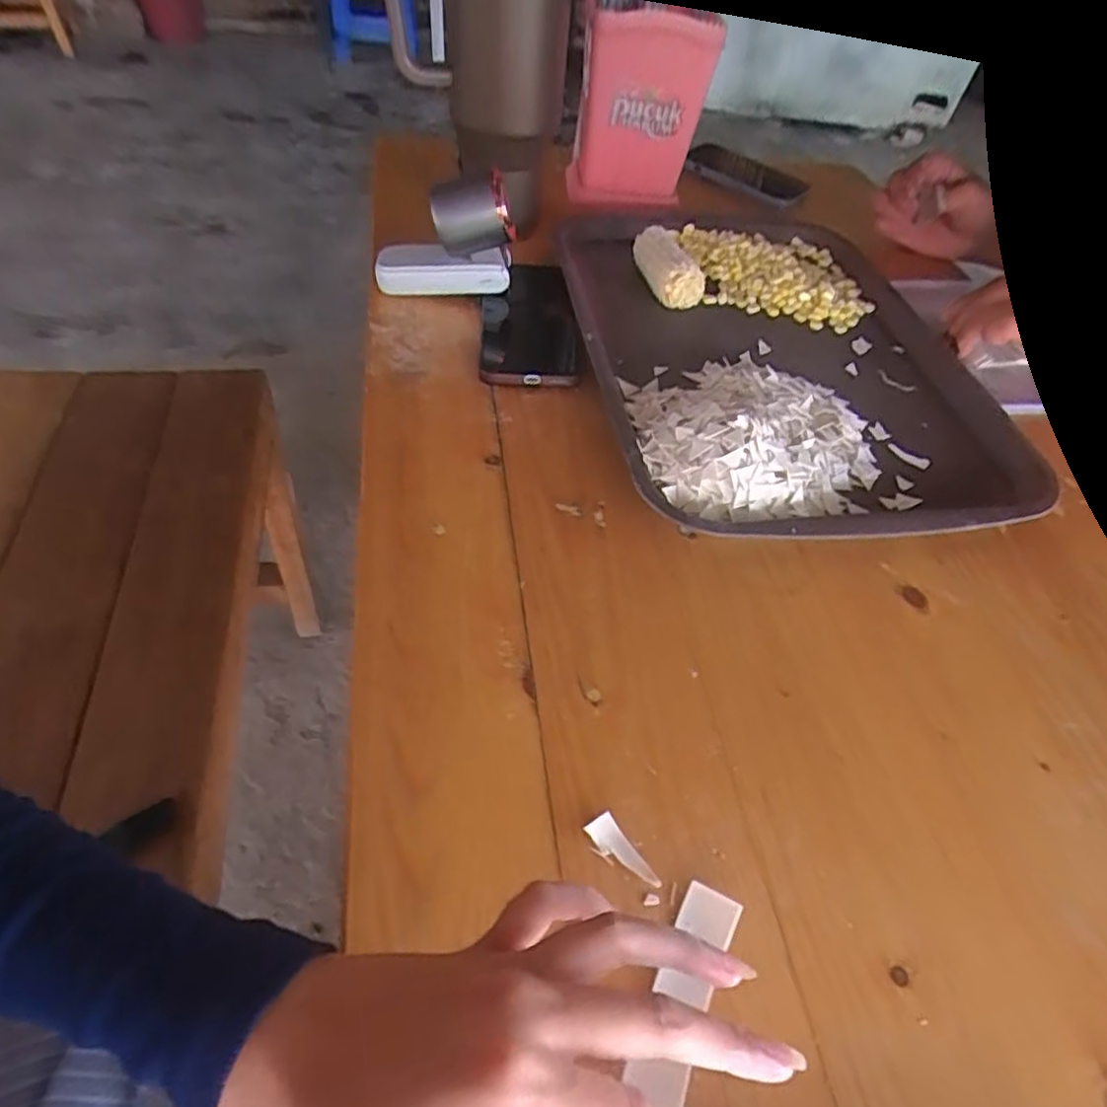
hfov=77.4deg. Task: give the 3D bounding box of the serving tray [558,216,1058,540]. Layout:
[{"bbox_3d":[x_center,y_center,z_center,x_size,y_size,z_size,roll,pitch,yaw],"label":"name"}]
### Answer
[{"bbox_3d":[0.177,-0.178,0.560,0.309,0.034,0.425,-1,51,-7],"label":"serving tray"}]

